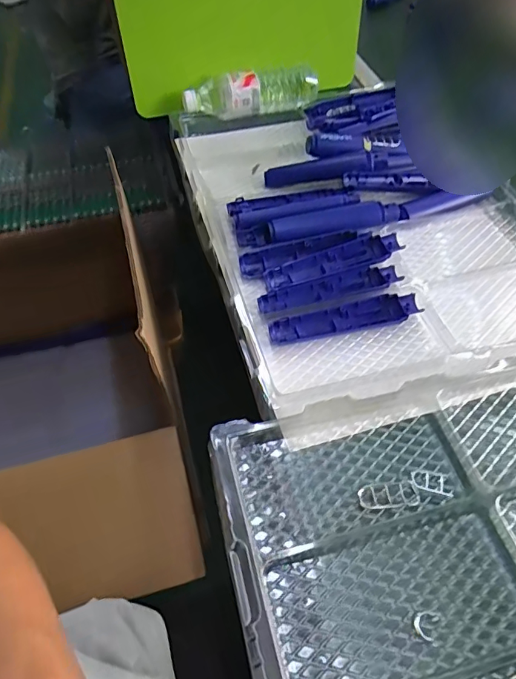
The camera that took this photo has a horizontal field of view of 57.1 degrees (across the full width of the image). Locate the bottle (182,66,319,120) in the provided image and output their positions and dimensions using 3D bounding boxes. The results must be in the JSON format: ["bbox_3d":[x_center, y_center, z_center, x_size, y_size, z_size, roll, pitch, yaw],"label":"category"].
[{"bbox_3d":[-0.010,-0.410,0.794,0.233,0.058,0.057,-12,54,-10],"label":"bottle"}]

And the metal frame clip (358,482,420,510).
[{"bbox_3d":[0.113,0.134,0.409,0.051,0.004,0.021,-4,53,-4],"label":"metal frame clip"}]

